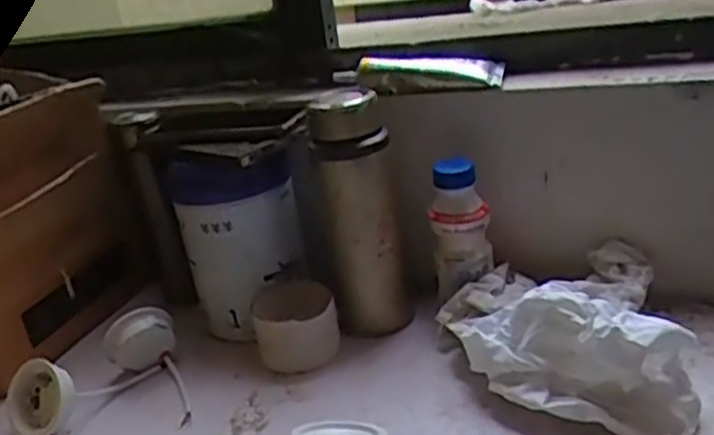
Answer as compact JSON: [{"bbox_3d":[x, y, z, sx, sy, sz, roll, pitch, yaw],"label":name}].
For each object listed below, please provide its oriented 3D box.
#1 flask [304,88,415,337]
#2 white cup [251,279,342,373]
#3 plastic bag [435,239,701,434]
[{"bbox_3d":[-0.002,-0.001,0.734,0.089,0.231,0.070,-11,22,-11],"label":"flask"},{"bbox_3d":[-0.059,0.103,0.726,0.080,0.068,0.076,-6,21,2],"label":"white cup"},{"bbox_3d":[0.170,0.091,0.648,0.191,0.092,0.216,-3,22,10],"label":"plastic bag"}]

